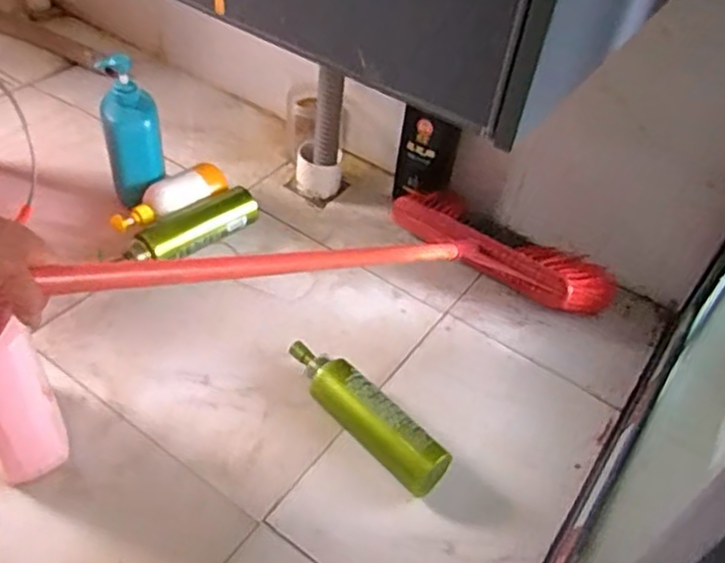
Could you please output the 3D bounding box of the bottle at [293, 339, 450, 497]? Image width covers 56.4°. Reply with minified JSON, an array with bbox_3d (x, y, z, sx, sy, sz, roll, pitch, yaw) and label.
[{"bbox_3d":[-0.006,0.158,0.806,0.055,0.054,0.250,-32,56,-33],"label":"bottle"}]

